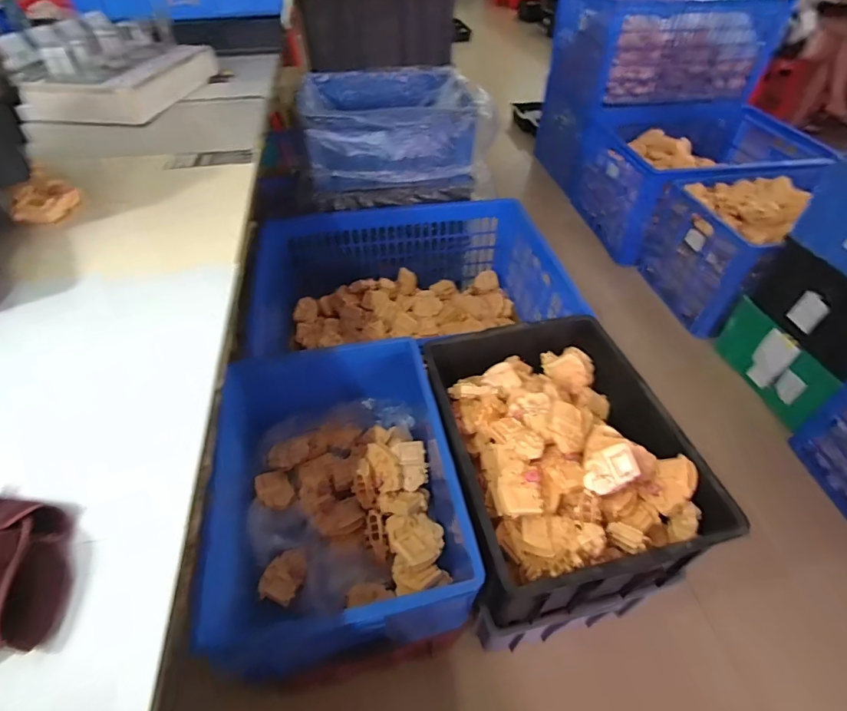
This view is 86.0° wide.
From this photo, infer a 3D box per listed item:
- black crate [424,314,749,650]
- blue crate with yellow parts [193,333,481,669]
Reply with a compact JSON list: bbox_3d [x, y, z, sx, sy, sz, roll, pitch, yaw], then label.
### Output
[{"bbox_3d":[0.247,0.193,0.916,0.409,0.232,0.520,-10,47,-10],"label":"black crate"},{"bbox_3d":[-0.130,0.227,0.869,0.363,0.204,0.563,-9,47,-9],"label":"blue crate with yellow parts"}]

